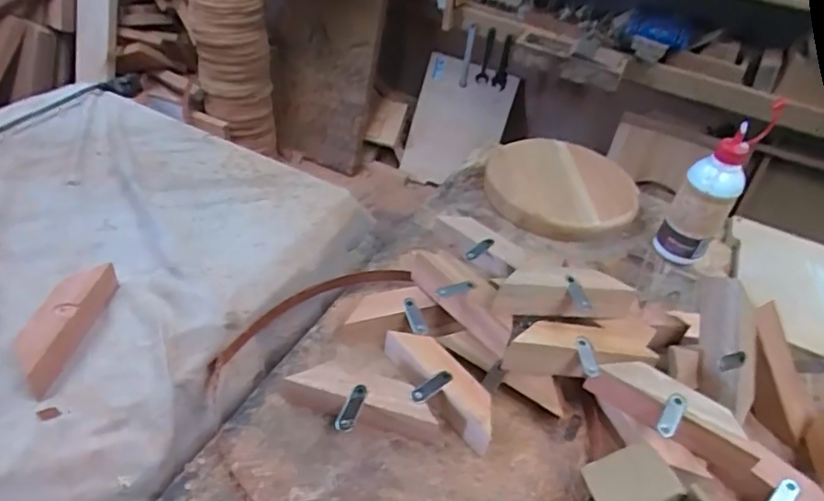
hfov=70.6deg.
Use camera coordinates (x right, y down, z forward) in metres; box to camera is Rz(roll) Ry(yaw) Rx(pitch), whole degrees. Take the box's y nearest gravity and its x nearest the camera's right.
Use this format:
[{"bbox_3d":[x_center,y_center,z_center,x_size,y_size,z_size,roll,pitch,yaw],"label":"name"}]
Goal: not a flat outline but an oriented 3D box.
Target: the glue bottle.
[{"bbox_3d":[0.409,-0.076,0.805,0.070,0.194,0.076,34,49,27],"label":"glue bottle"}]

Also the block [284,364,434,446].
[{"bbox_3d":[-0.052,0.159,0.596,0.157,0.042,0.069,15,43,9],"label":"block"}]

